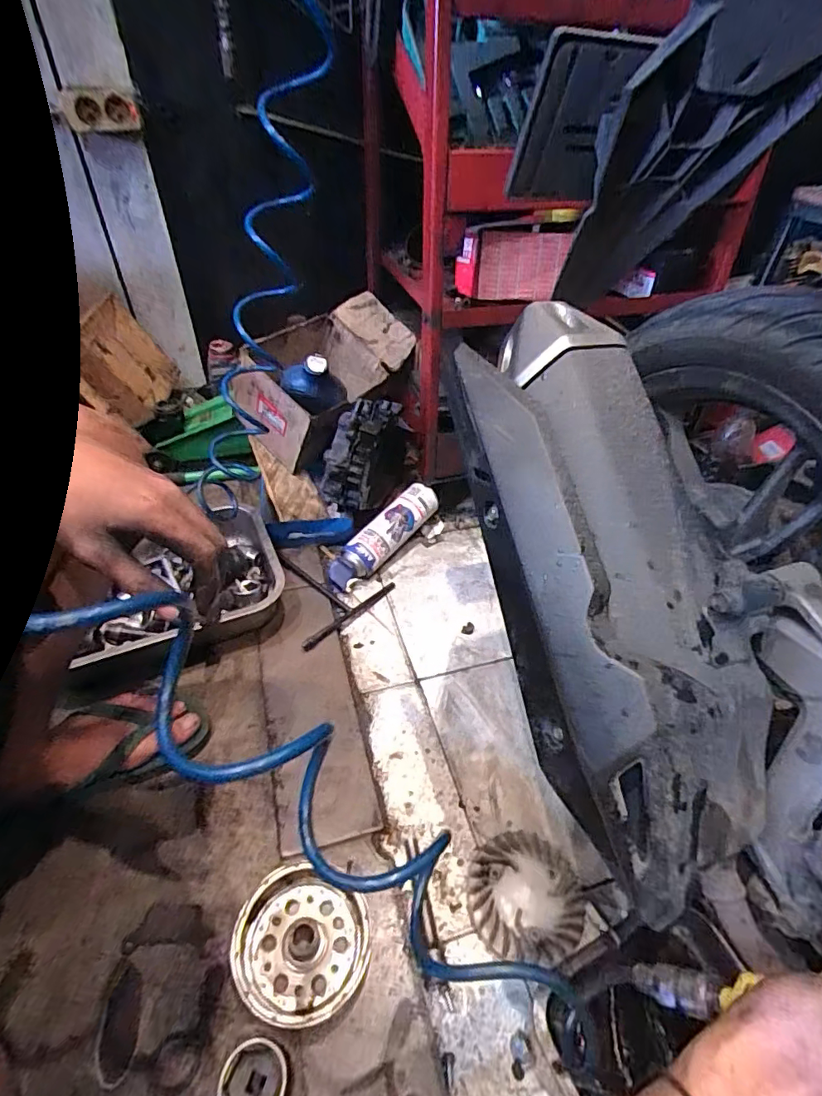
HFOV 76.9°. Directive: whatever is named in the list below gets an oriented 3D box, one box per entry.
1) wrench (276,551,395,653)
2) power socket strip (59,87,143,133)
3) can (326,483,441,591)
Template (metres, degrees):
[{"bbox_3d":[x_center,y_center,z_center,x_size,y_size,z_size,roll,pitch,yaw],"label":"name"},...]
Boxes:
[{"bbox_3d":[-0.158,0.062,0.852,0.183,0.014,0.187,32,49,27],"label":"wrench"},{"bbox_3d":[-0.516,-0.728,0.864,0.114,0.056,0.044,-14,46,-20],"label":"power socket strip"},{"bbox_3d":[-0.046,-0.019,0.903,0.061,0.058,0.243,34,66,28],"label":"can"}]

